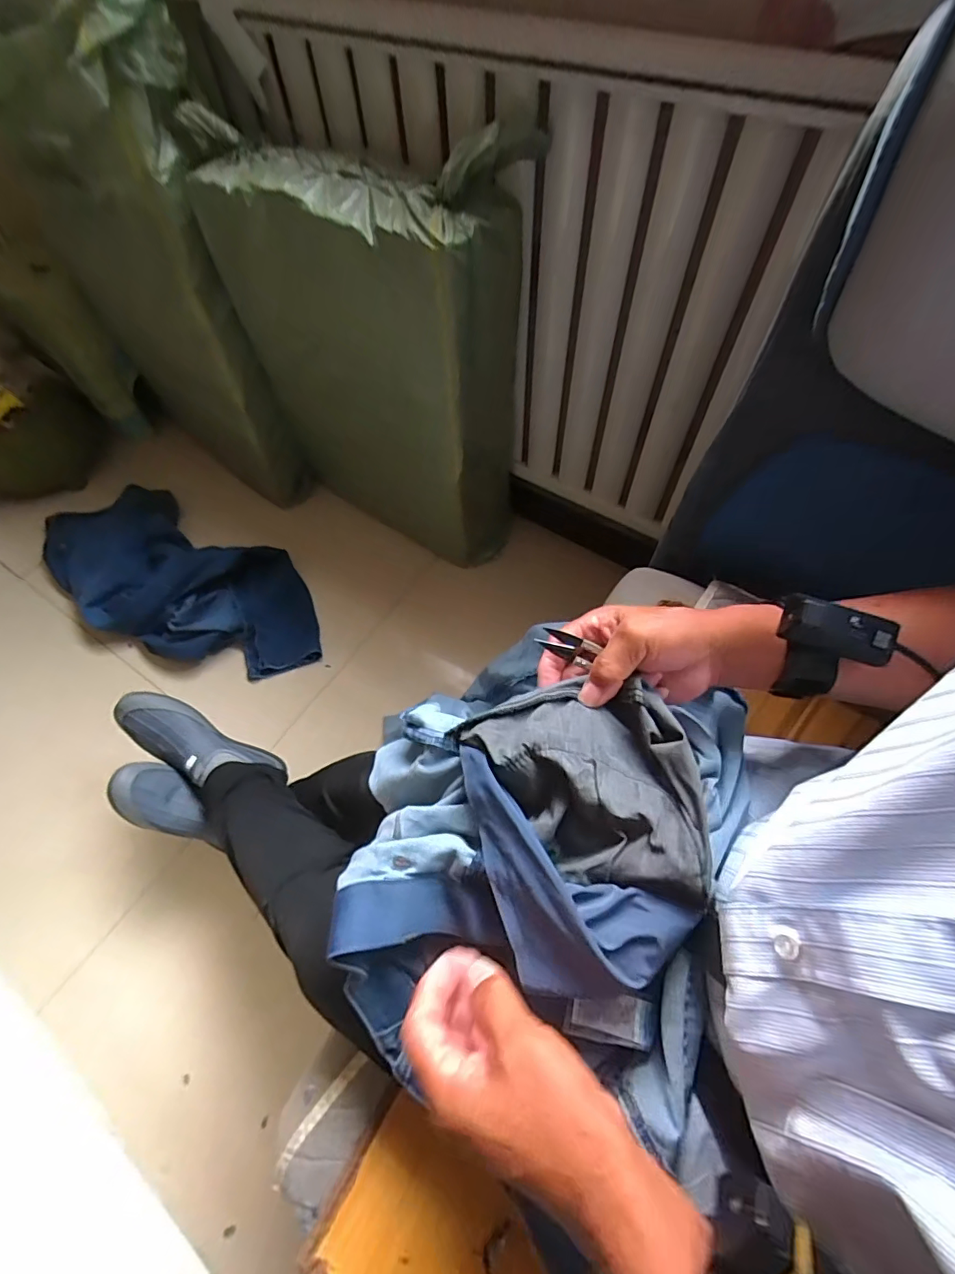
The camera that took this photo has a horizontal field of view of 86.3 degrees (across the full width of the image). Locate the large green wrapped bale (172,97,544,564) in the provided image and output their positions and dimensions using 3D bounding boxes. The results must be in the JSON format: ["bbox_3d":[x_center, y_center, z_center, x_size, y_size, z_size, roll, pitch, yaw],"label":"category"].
[{"bbox_3d":[-0.171,-0.486,0.967,0.504,0.667,0.199,26,66,15],"label":"large green wrapped bale"}]

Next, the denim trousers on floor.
[{"bbox_3d":[-0.698,-0.145,1.157,0.807,0.103,0.349,30,67,16],"label":"denim trousers on floor"}]

